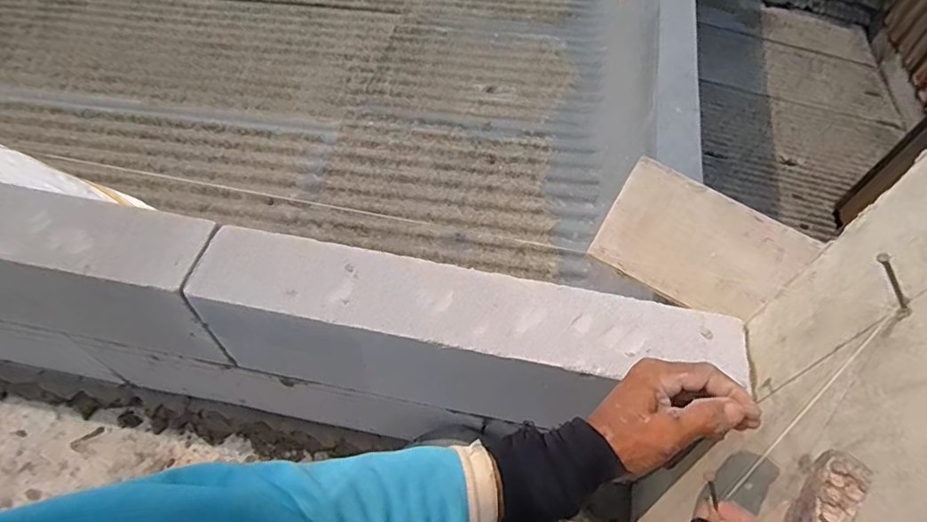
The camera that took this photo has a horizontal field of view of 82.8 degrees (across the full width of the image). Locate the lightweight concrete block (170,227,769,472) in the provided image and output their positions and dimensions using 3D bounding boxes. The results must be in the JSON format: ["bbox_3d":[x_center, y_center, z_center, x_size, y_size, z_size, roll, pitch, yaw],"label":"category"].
[{"bbox_3d":[-0.005,0.108,0.650,0.580,0.225,0.092,10,55,3],"label":"lightweight concrete block"}]

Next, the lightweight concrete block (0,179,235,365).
[{"bbox_3d":[-0.577,-0.004,0.668,0.565,0.198,0.105,11,56,4],"label":"lightweight concrete block"}]

